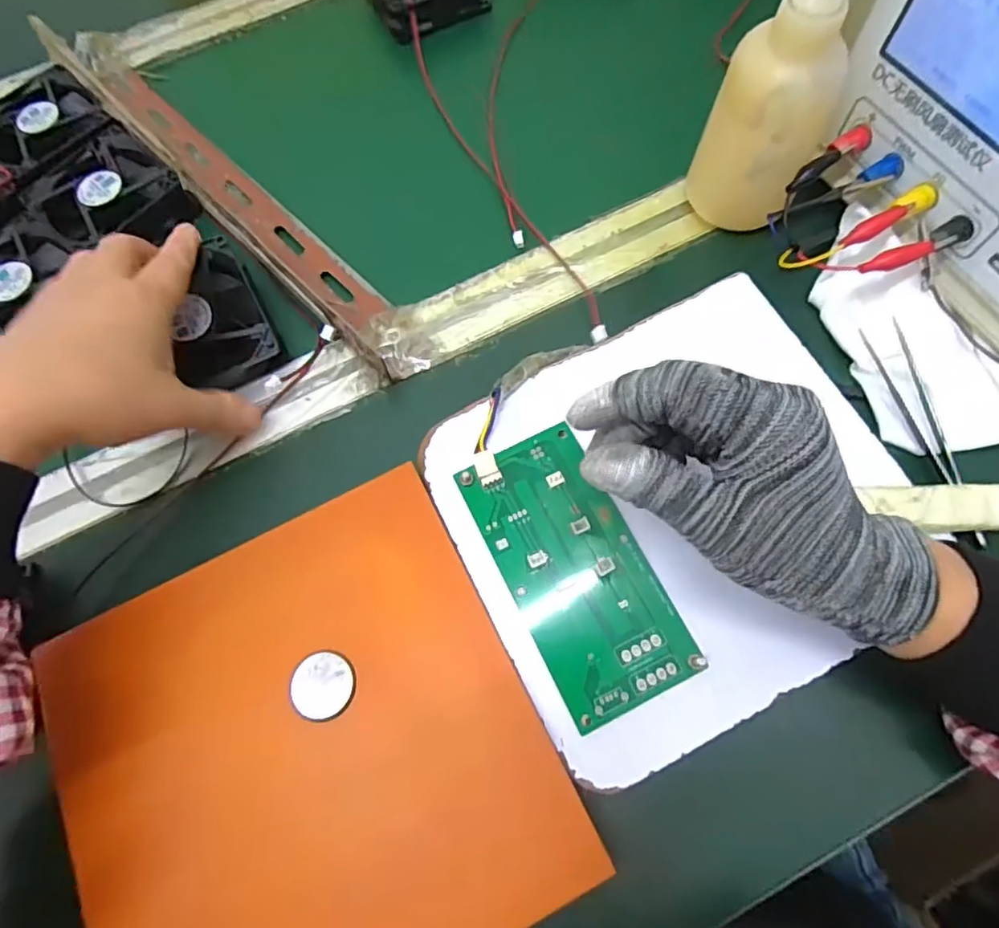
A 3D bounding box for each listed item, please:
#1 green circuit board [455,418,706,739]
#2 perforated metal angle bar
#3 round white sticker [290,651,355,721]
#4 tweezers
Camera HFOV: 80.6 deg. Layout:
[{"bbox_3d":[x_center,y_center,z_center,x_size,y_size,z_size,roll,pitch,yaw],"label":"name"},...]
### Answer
[{"bbox_3d":[0.036,0.048,0.281,0.065,0.010,0.134,-25,69,-7],"label":"green circuit board"},{"bbox_3d":[-0.187,-0.190,0.389,0.045,0.033,0.384,-42,71,-14],"label":"perforated metal angle bar"},{"bbox_3d":[-0.080,0.100,0.266,0.027,0.005,0.028,-7,68,0],"label":"round white sticker"},{"bbox_3d":[0.218,-0.018,0.300,0.018,0.015,0.122,-11,67,-2],"label":"tweezers"}]

